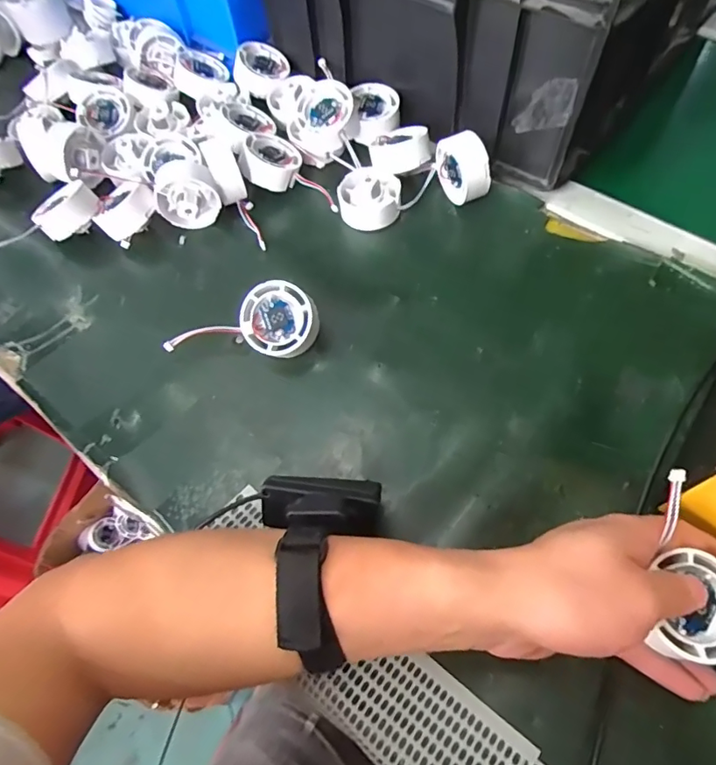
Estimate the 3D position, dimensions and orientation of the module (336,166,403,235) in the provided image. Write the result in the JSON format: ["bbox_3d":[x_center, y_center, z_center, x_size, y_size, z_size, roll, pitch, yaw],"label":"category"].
[{"bbox_3d":[0.011,-0.161,0.459,0.059,0.023,0.059,-2,81,10],"label":"module"}]

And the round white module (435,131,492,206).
[{"bbox_3d":[0.092,-0.184,0.451,0.025,0.057,0.054,-21,62,-8],"label":"round white module"}]

